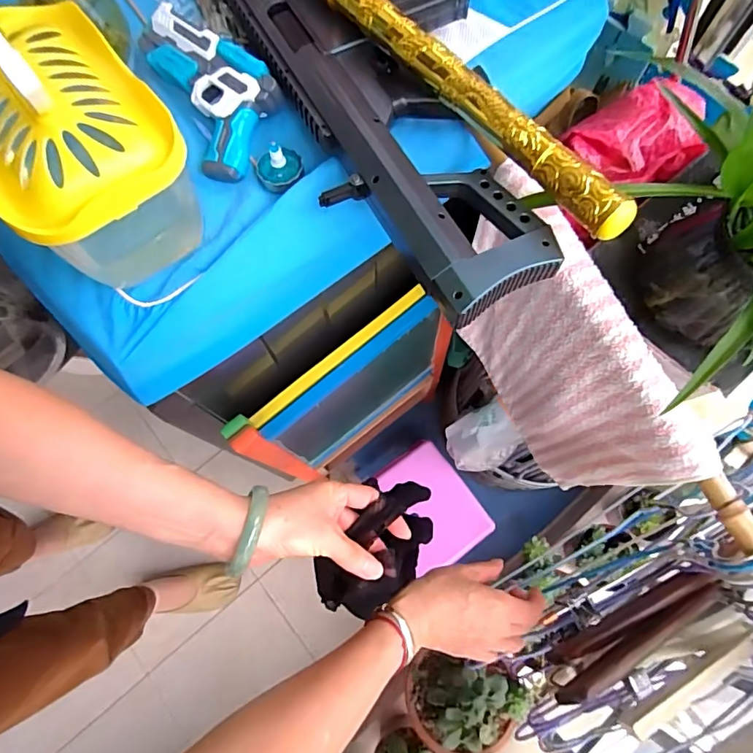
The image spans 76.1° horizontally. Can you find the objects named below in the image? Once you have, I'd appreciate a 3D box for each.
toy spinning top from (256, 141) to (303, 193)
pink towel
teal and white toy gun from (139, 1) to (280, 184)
[{"bbox_3d":[-0.083,-0.176,0.404,0.039,0.026,0.039,0,73,1],"label":"toy spinning top"},{"bbox_3d":[0.170,-0.012,0.498,0.060,0.269,0.283,-33,75,-8],"label":"pink towel"},{"bbox_3d":[-0.143,-0.261,0.428,0.085,0.039,0.192,-27,74,-7],"label":"teal and white toy gun"}]

